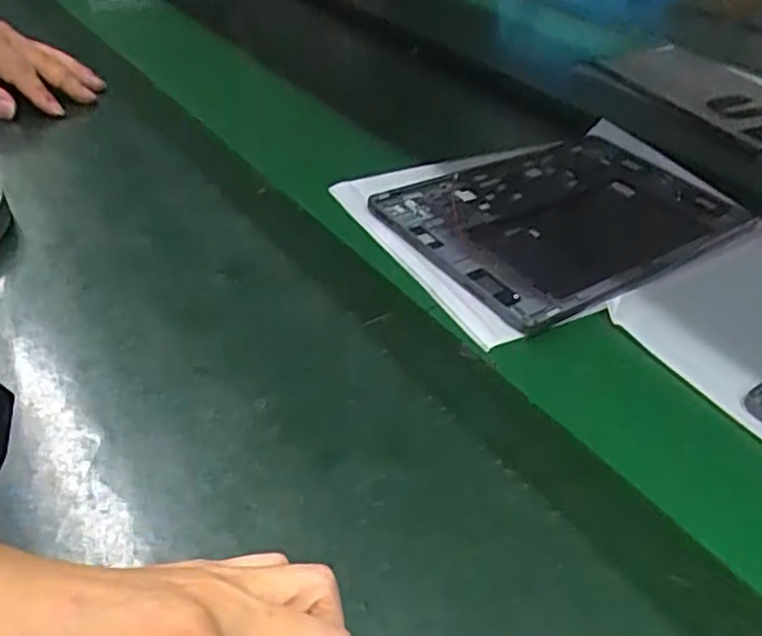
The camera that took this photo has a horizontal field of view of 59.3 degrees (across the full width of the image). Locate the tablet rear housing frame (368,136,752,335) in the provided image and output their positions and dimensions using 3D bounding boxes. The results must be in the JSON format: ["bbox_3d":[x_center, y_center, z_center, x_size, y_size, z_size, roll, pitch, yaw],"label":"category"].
[{"bbox_3d":[0.139,-0.077,0.491,0.255,0.017,0.164,-25,50,-31],"label":"tablet rear housing frame"}]

